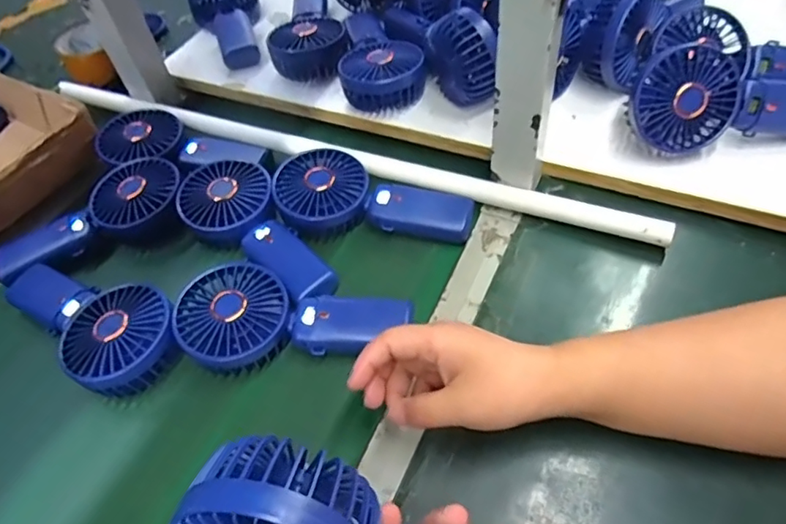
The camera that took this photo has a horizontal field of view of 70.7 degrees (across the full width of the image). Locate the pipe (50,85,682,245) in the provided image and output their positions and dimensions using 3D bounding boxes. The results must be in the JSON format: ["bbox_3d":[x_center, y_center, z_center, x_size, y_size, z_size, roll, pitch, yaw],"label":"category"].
[{"bbox_3d":[-0.079,-0.119,0.560,0.675,0.017,0.022,17,57,17],"label":"pipe"}]

